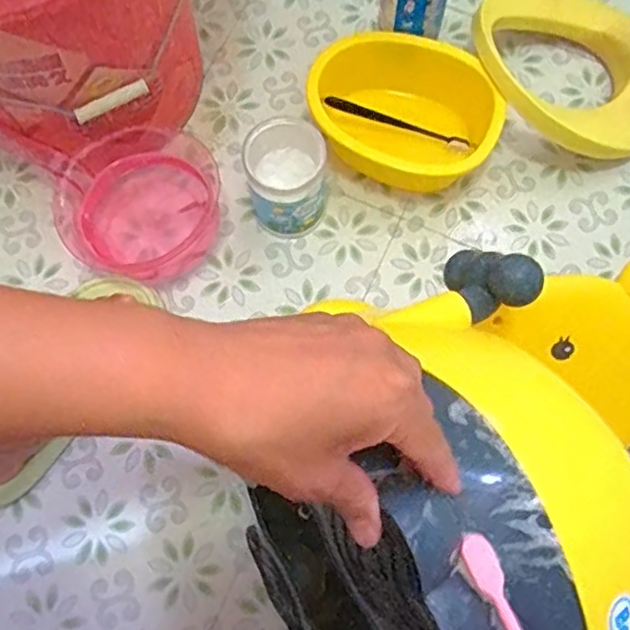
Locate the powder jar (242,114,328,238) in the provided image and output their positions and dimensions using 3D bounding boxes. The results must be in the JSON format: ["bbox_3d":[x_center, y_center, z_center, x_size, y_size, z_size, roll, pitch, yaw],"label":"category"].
[{"bbox_3d":[-0.030,-0.144,0.690,0.083,0.119,0.087,0,75,0],"label":"powder jar"}]

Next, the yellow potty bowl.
[{"bbox_3d":[0.098,-0.225,0.721,0.212,0.090,0.137,13,75,3],"label":"yellow potty bowl"}]

